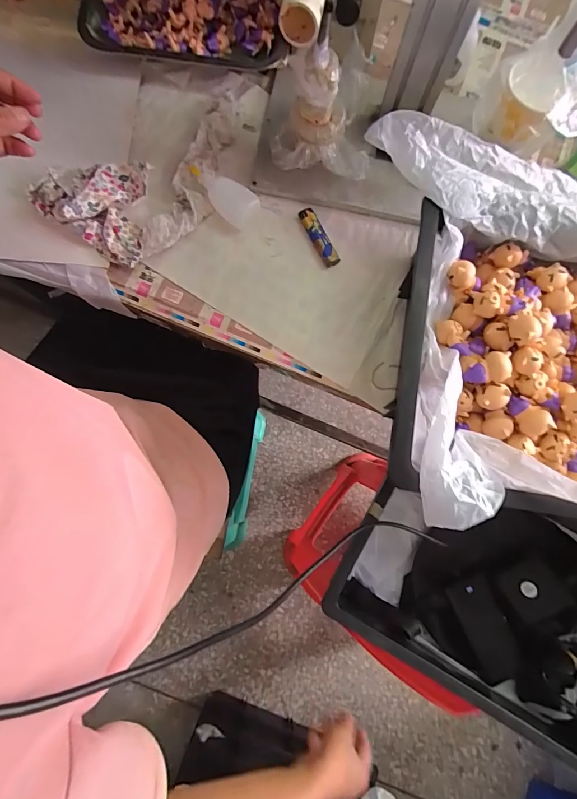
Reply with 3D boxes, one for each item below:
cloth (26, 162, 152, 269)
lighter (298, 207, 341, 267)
[{"bbox_3d":[-0.246,-0.232,0.457,0.144,0.031,0.114,9,80,0],"label":"cloth"},{"bbox_3d":[0.039,-0.205,0.474,0.020,0.011,0.082,-27,82,-6],"label":"lighter"}]

